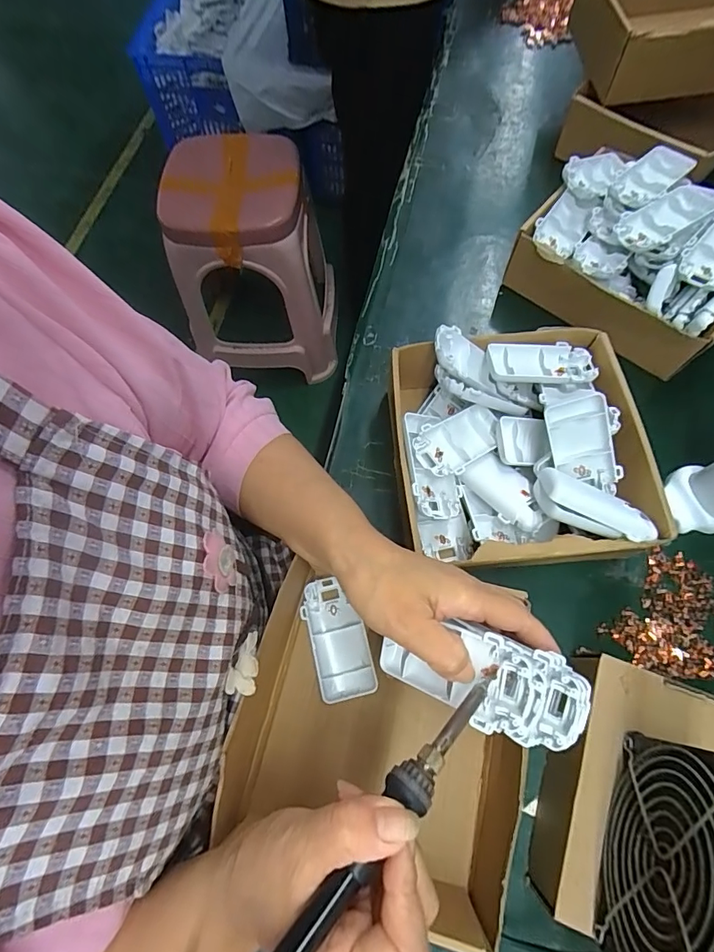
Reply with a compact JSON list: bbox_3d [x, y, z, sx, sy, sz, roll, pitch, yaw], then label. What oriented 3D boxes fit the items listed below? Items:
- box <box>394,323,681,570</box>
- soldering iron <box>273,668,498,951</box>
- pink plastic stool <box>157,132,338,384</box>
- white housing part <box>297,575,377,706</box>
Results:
[{"bbox_3d":[0.138,-0.026,0.395,0.193,0.094,0.204,-4,68,0],"label":"box"},{"bbox_3d":[0.006,0.169,0.208,0.019,0.021,0.211,42,61,16],"label":"soldering iron"},{"bbox_3d":[-0.248,-0.545,1.179,0.354,0.448,0.364,-4,68,0],"label":"pink plastic stool"},{"bbox_3d":[-0.017,0.136,0.376,0.046,0.021,0.094,-17,69,-5],"label":"white housing part"}]

